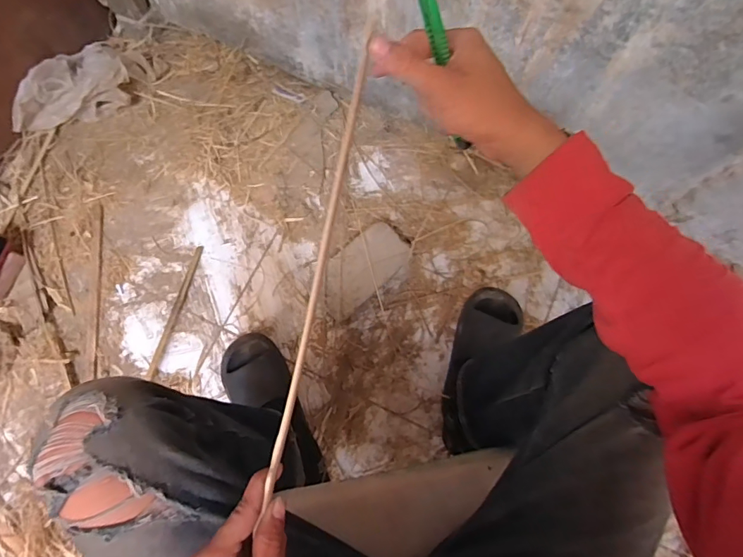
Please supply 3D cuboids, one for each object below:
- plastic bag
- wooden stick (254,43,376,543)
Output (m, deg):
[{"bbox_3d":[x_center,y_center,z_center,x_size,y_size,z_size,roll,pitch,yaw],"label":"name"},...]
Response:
[{"bbox_3d":[-0.663,-0.429,0.993,0.257,0.099,0.148,-15,76,-6],"label":"plastic bag"},{"bbox_3d":[-0.044,-0.002,0.367,0.009,0.012,0.365,12,89,2],"label":"wooden stick"}]

